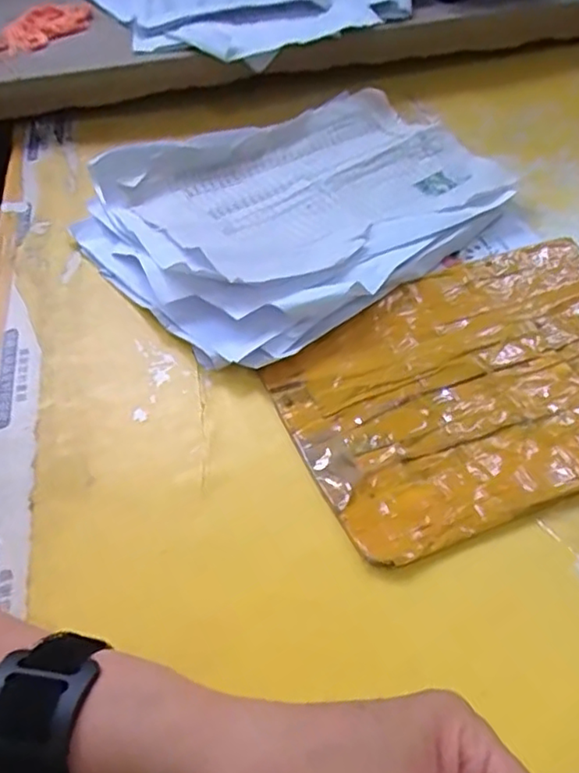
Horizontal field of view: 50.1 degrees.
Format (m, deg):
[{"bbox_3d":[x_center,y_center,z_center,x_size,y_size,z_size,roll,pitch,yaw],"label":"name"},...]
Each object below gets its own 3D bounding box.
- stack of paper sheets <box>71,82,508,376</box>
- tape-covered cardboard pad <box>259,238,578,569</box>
[{"bbox_3d":[0.010,-0.159,0.509,0.335,0.038,0.245,-34,57,-25],"label":"stack of paper sheets"},{"bbox_3d":[0.132,-0.011,0.401,0.275,0.008,0.190,-19,51,-15],"label":"tape-covered cardboard pad"}]

